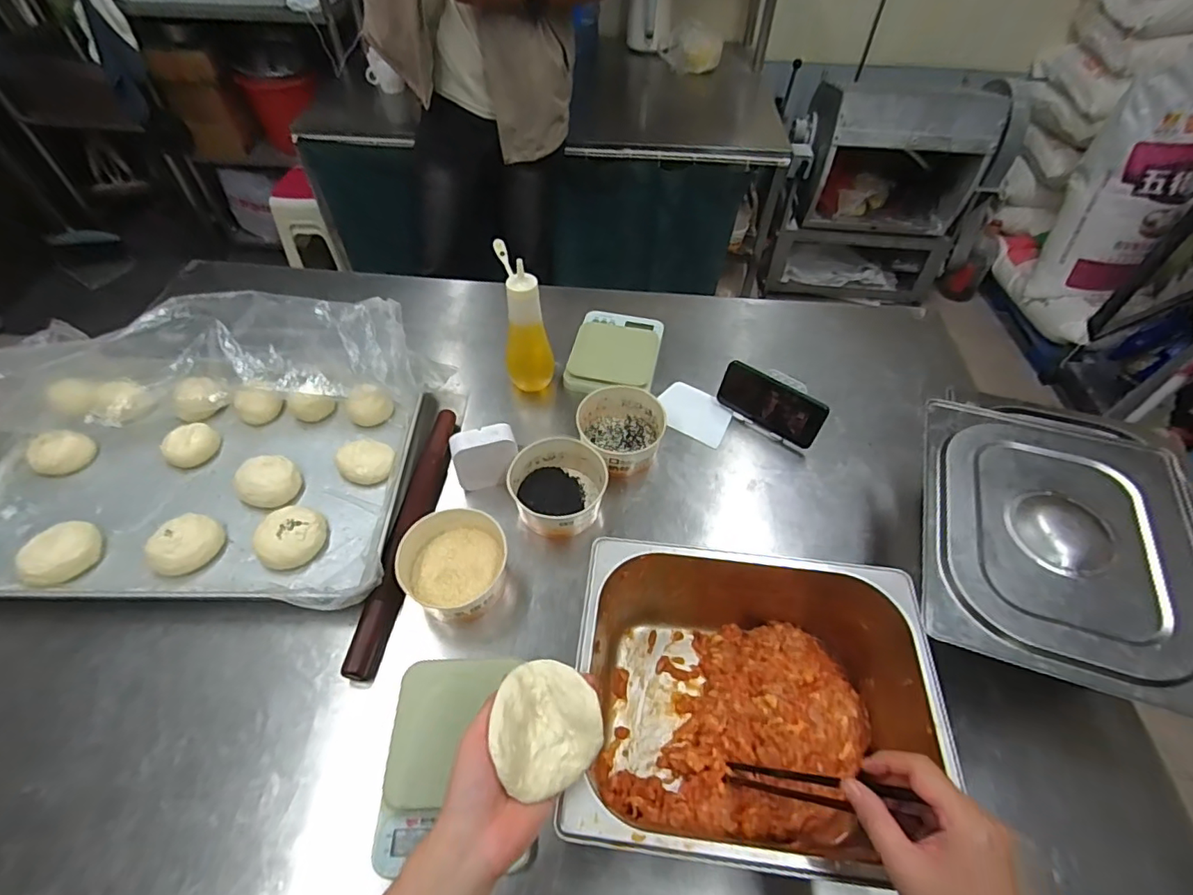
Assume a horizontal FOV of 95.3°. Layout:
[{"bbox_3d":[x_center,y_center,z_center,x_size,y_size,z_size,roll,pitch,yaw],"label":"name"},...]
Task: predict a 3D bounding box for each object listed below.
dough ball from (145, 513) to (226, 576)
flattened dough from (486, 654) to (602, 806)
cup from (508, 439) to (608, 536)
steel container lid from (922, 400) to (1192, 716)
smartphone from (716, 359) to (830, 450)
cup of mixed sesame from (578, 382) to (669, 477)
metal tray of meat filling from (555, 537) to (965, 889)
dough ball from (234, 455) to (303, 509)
[{"bbox_3d":[-0.528,0.122,0.696,0.069,0.035,0.084,24,55,17],"label":"dough ball"},{"bbox_3d":[-0.037,0.214,0.424,0.079,0.039,0.091,-8,53,-8],"label":"flattened dough"},{"bbox_3d":[-0.054,0.057,0.758,0.122,0.073,0.118,1,52,-1],"label":"cup"},{"bbox_3d":[0.501,0.092,0.577,0.273,0.027,0.337,18,54,12],"label":"steel container lid"},{"bbox_3d":[0.263,-0.064,0.832,0.163,0.086,0.014,32,42,26],"label":"smartphone"},{"bbox_3d":[0.038,-0.022,0.809,0.118,0.073,0.124,1,52,-1],"label":"cup of mixed sesame"},{"bbox_3d":[0.141,0.244,0.541,0.321,0.155,0.267,4,52,2],"label":"metal tray of meat filling"},{"bbox_3d":[-0.454,0.043,0.752,0.081,0.039,0.074,1,52,-1],"label":"dough ball"}]

